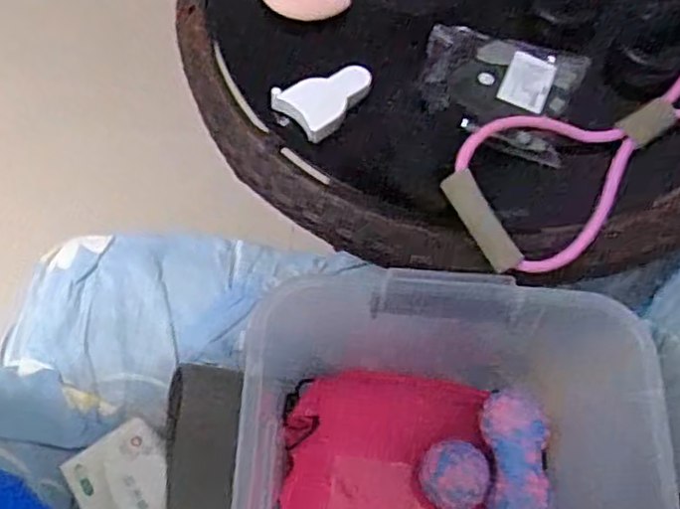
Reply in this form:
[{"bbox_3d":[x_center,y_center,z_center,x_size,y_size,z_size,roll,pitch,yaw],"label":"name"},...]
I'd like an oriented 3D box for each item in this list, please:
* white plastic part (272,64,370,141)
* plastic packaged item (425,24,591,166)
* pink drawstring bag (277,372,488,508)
[{"bbox_3d":[-0.016,-0.151,0.651,0.062,0.019,0.081,40,71,16],"label":"white plastic part"},{"bbox_3d":[0.147,-0.155,0.651,0.143,0.023,0.116,19,67,8],"label":"plastic packaged item"},{"bbox_3d":[0.071,0.230,0.720,0.265,0.061,0.209,1,66,0],"label":"pink drawstring bag"}]

